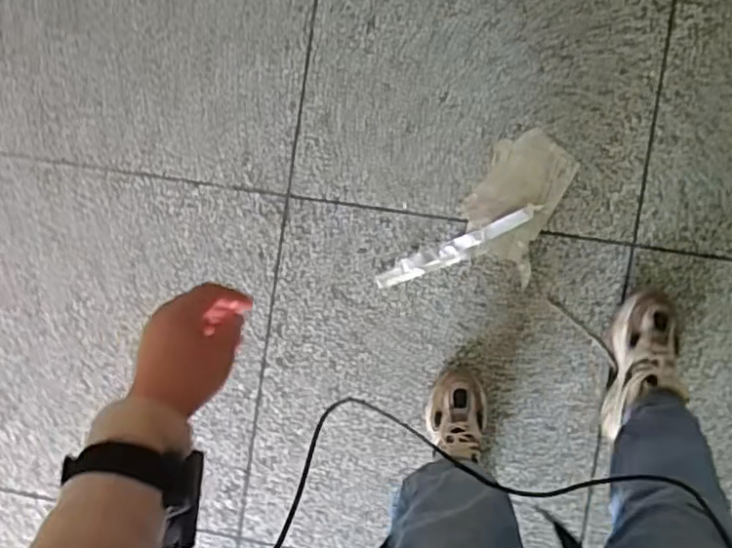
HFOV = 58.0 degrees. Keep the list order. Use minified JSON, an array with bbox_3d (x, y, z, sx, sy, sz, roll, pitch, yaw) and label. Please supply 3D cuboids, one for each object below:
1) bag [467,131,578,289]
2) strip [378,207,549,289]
[{"bbox_3d":[0.255,-0.126,1.117,0.139,0.022,0.229,25,95,6],"label":"bag"},{"bbox_3d":[0.158,-0.043,1.132,0.297,0.022,0.040,-22,89,7],"label":"strip"}]

